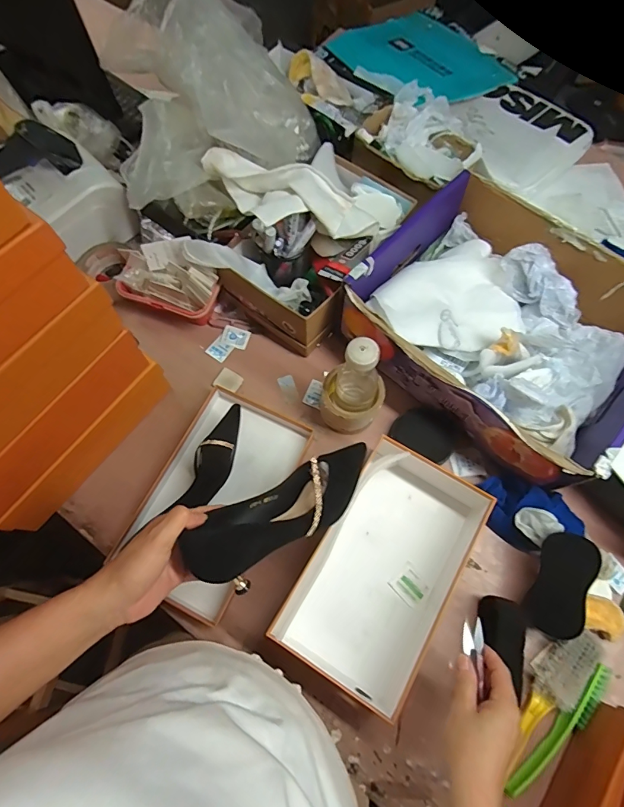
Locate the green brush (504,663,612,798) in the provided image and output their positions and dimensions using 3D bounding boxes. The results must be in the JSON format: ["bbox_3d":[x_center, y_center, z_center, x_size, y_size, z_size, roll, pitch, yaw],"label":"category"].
[{"bbox_3d":[0.303,0.397,0.514,0.027,0.033,0.186,43,75,15],"label":"green brush"}]

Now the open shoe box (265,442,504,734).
[{"bbox_3d":[0.102,0.212,0.567,0.179,0.074,0.301,30,72,11],"label":"open shoe box"}]

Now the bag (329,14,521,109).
[{"bbox_3d":[0.244,-0.770,0.951,0.290,0.019,0.326,-32,74,-10],"label":"bag"}]

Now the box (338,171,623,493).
[{"bbox_3d":[0.291,-0.123,0.636,0.392,0.116,0.332,42,74,14],"label":"box"}]

